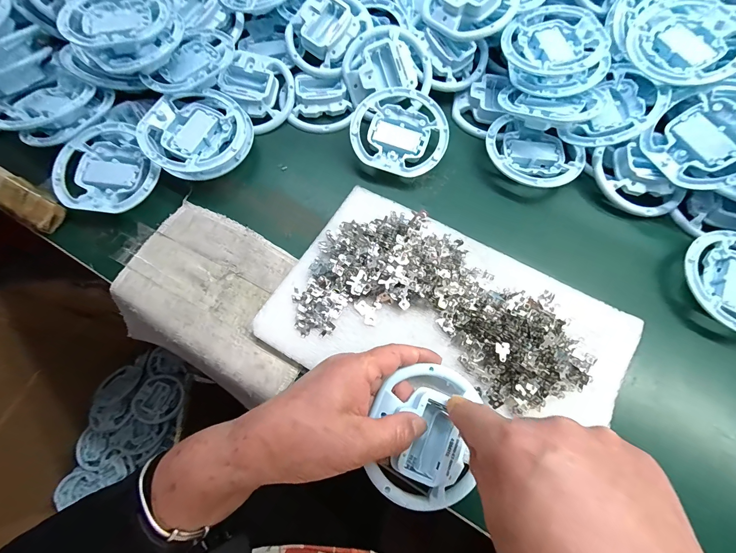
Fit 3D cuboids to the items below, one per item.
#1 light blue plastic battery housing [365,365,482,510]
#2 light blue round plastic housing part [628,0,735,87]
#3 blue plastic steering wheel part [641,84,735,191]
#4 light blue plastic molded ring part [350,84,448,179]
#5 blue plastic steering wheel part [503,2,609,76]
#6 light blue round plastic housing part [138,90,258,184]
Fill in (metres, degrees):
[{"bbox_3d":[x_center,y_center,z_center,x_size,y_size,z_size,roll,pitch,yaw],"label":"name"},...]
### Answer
[{"bbox_3d":[0.043,0.121,0.254,0.077,0.023,0.102,10,76,3],"label":"light blue plastic battery housing"},{"bbox_3d":[0.322,-0.237,0.338,0.099,0.015,0.105,-45,71,-4],"label":"light blue round plastic housing part"},{"bbox_3d":[0.334,-0.134,0.325,0.098,0.024,0.095,-43,71,13],"label":"blue plastic steering wheel part"},{"bbox_3d":[0.035,-0.159,0.367,0.102,0.016,0.100,17,70,6],"label":"light blue plastic molded ring part"},{"bbox_3d":[0.201,-0.256,0.357,0.100,0.021,0.100,0,69,0],"label":"blue plastic steering wheel part"},{"bbox_3d":[-0.178,-0.150,0.351,0.101,0.028,0.101,0,69,0],"label":"light blue round plastic housing part"}]

